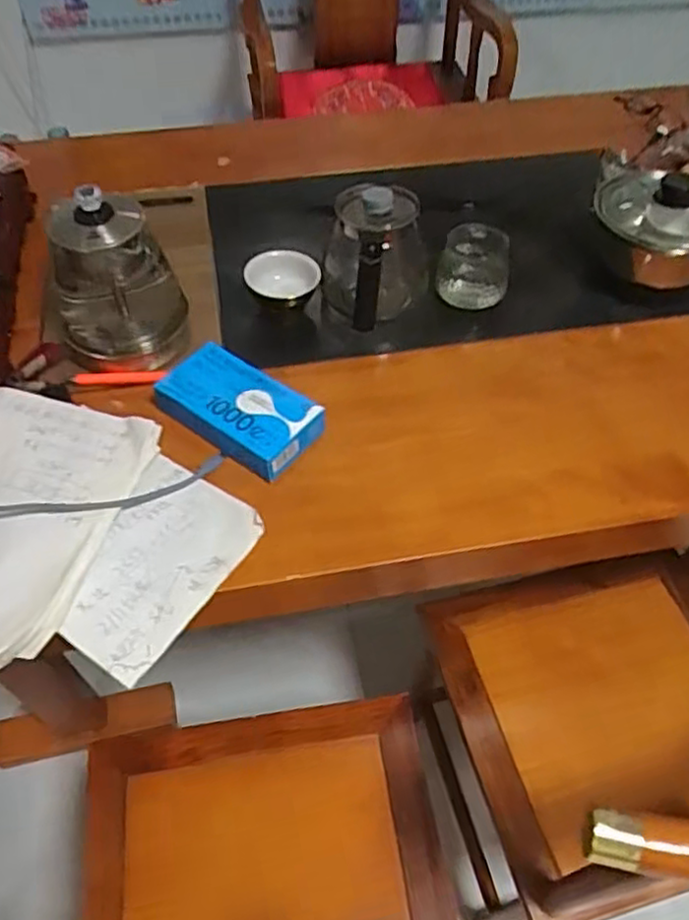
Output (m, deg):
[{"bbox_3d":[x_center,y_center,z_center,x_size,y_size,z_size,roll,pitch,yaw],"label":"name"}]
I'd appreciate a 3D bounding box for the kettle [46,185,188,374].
[{"bbox_3d":[-0.242,-0.191,0.720,0.132,0.145,0.116,-12,54,-10],"label":"kettle"}]

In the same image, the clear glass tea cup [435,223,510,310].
[{"bbox_3d":[0.159,-0.239,0.845,0.086,0.057,0.100,9,53,6],"label":"clear glass tea cup"}]

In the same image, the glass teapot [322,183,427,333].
[{"bbox_3d":[0.032,-0.222,0.788,0.113,0.132,0.155,1,53,0],"label":"glass teapot"}]

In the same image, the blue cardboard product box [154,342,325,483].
[{"bbox_3d":[-0.107,-0.054,0.704,0.163,0.037,0.097,34,59,23],"label":"blue cardboard product box"}]

